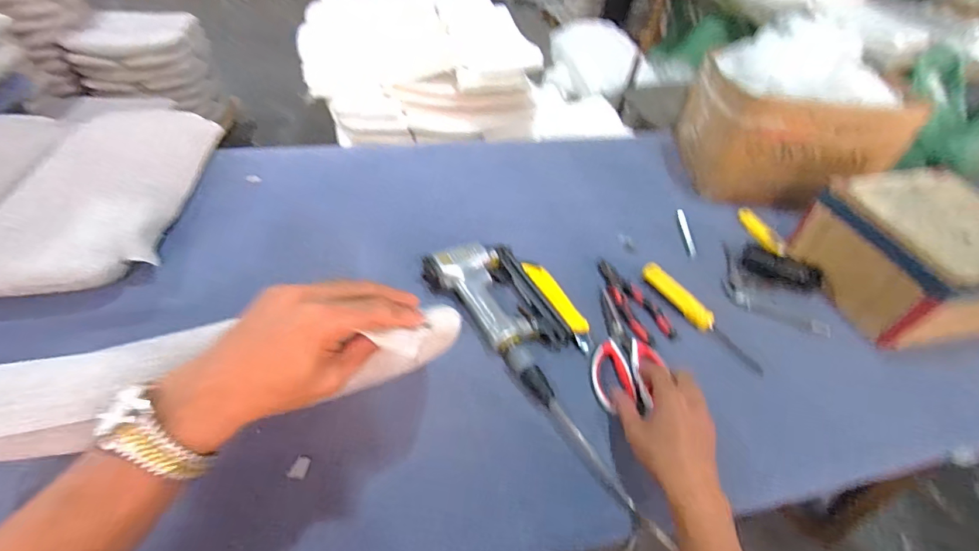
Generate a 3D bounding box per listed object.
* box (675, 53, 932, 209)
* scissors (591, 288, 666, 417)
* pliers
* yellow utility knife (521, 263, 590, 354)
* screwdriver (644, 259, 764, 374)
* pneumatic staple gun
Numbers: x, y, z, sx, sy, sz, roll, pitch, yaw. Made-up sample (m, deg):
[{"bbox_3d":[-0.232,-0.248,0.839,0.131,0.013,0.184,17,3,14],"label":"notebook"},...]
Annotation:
[{"bbox_3d":[0.543,-0.265,0.789,0.285,0.184,0.224,5,45,0],"label":"box"},{"bbox_3d":[0.170,0.091,0.542,0.085,0.011,0.178,4,45,2],"label":"scissors"},{"bbox_3d":[0.197,0.029,0.602,0.050,0.010,0.151,-13,48,-18],"label":"pliers"},{"bbox_3d":[0.096,0.037,0.579,0.031,0.019,0.154,-18,49,-22],"label":"yellow utility knife"},{"bbox_3d":[0.285,0.054,0.580,0.024,0.023,0.193,-29,65,-27],"label":"screwdriver"},{"bbox_3d":[0.029,0.039,0.560,0.119,0.042,0.244,-27,53,-29],"label":"pneumatic staple gun"}]

